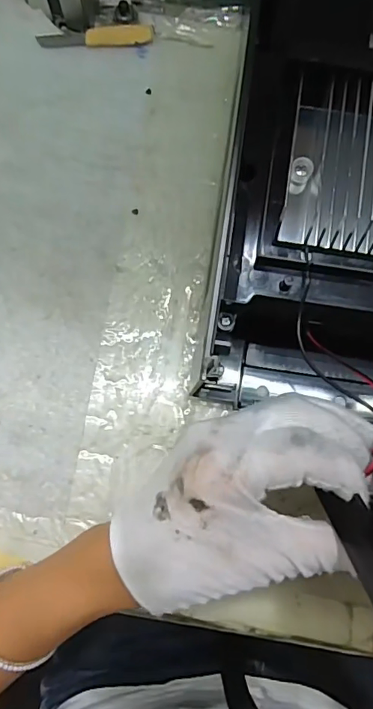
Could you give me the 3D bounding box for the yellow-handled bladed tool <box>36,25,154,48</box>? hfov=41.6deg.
[{"bbox_3d":[-0.065,-0.227,0.350,0.081,0.008,0.012,-2,81,-1],"label":"yellow-handled bladed tool"}]

